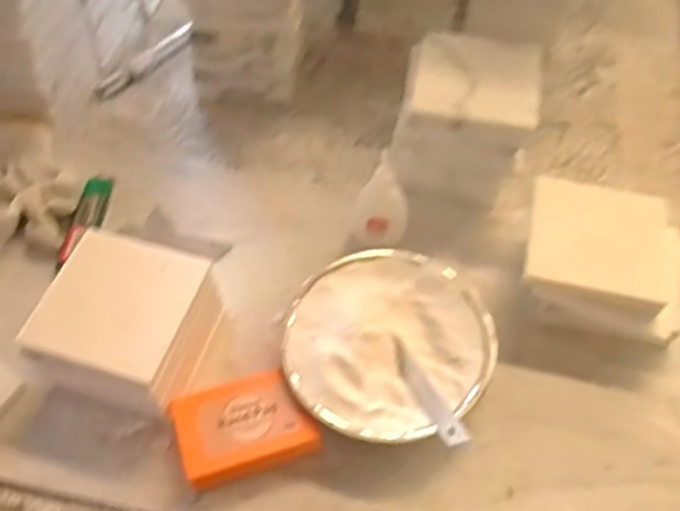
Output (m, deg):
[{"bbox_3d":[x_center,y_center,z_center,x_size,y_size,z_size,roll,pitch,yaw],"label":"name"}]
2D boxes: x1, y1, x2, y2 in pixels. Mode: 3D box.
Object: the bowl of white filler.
[{"bbox_3d":[0.036,0.064,0.512,0.145,0.043,0.146,2,57,-3],"label":"bowl of white filler"}]

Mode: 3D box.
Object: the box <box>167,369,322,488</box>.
[{"bbox_3d":[-0.066,0.120,0.482,0.091,0.029,0.060,-15,59,-13],"label":"box"}]

